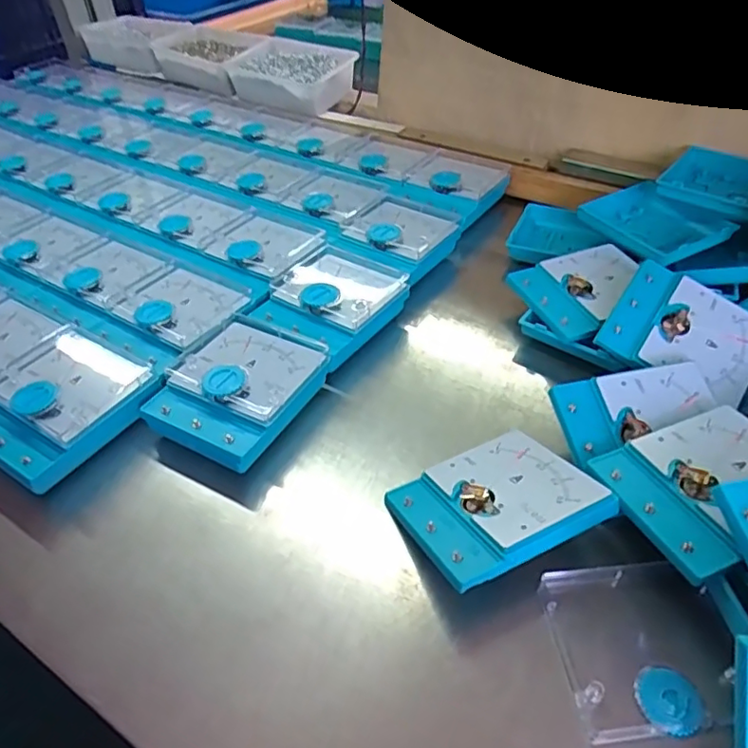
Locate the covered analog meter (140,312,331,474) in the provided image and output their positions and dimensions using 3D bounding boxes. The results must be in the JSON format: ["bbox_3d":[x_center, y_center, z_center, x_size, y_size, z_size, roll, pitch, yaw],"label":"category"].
[{"bbox_3d":[-0.102,0.007,0.450,0.097,0.034,0.122,22,48,23],"label":"covered analog meter"}]

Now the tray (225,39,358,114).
[{"bbox_3d":[-0.116,-0.433,0.858,0.172,0.066,0.120,22,48,24],"label":"tray"}]

